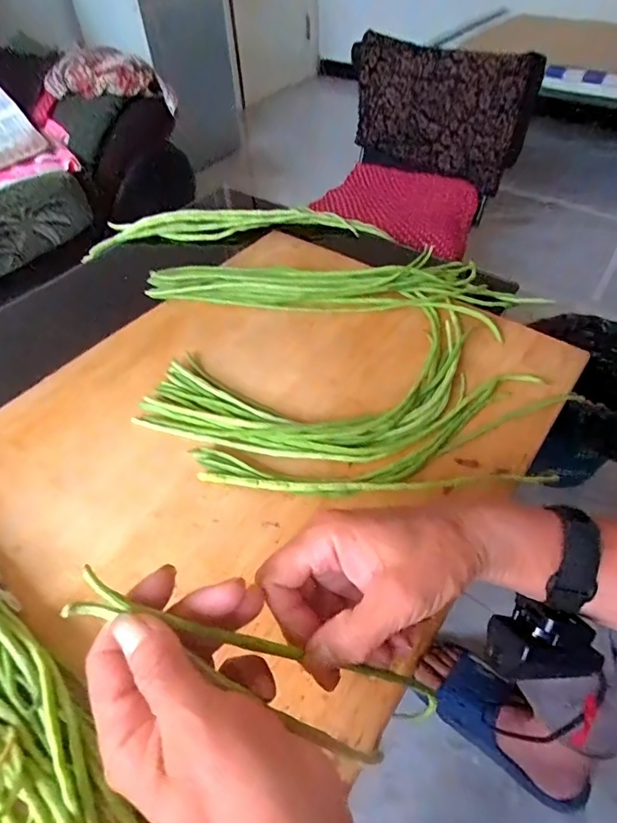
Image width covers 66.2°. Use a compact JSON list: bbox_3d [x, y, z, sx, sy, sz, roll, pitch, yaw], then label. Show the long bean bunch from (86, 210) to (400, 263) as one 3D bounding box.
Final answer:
[{"bbox_3d":[-0.128,-0.319,0.805,0.492,0.055,0.068,-2,50,1],"label":"long bean bunch"}]

